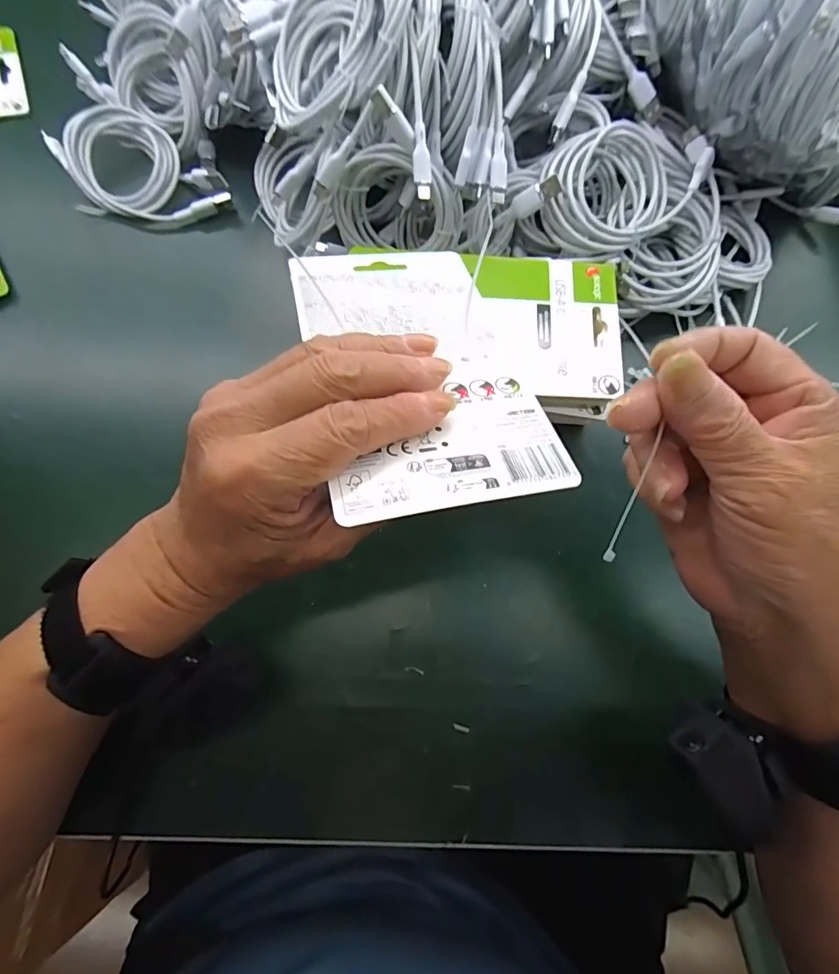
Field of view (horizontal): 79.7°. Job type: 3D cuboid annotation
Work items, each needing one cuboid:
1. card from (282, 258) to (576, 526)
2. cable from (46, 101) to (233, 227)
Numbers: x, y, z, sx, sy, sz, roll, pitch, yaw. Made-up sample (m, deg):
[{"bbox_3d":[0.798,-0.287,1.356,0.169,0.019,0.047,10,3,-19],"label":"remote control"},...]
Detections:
[{"bbox_3d":[-0.002,-0.063,0.242,0.098,0.004,0.176,-8,55,-13],"label":"card"},{"bbox_3d":[-0.229,-0.248,0.390,0.089,0.026,0.131,-39,78,-11],"label":"cable"}]

